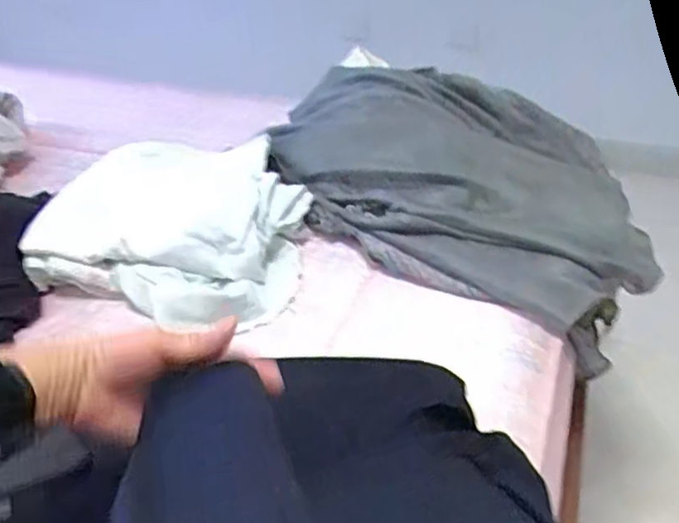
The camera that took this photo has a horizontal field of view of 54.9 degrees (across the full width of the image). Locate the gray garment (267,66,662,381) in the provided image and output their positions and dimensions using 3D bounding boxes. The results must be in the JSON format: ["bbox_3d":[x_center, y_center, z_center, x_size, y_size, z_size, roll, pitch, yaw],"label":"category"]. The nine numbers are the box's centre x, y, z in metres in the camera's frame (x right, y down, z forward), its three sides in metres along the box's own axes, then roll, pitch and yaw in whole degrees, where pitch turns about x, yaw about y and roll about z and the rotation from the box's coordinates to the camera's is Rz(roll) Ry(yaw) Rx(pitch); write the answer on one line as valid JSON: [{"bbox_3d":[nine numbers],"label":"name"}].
[{"bbox_3d":[0.140,-0.111,0.830,0.501,0.165,0.342,22,45,28],"label":"gray garment"}]

